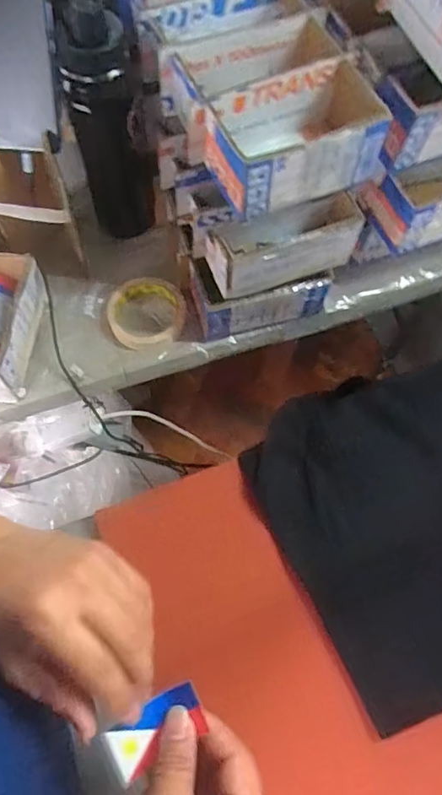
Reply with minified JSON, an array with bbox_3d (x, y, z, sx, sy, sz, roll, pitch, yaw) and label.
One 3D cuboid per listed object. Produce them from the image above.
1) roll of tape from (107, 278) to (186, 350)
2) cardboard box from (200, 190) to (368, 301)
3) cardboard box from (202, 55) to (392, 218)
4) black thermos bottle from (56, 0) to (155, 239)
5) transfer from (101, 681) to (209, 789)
[{"bbox_3d":[-0.093,-0.106,0.628,0.090,0.026,0.097,1,68,-2],"label":"roll of tape"},{"bbox_3d":[0.067,-0.168,0.546,0.165,0.077,0.063,-18,69,-9],"label":"cardboard box"},{"bbox_3d":[0.067,-0.246,0.491,0.157,0.075,0.097,-24,70,-11],"label":"cardboard box"},{"bbox_3d":[-0.124,-0.291,0.587,0.086,0.300,0.079,-9,68,-6],"label":"black thermos bottle"},{"bbox_3d":[-0.038,0.199,0.304,0.057,0.007,0.029,-29,64,-17],"label":"transfer"}]

